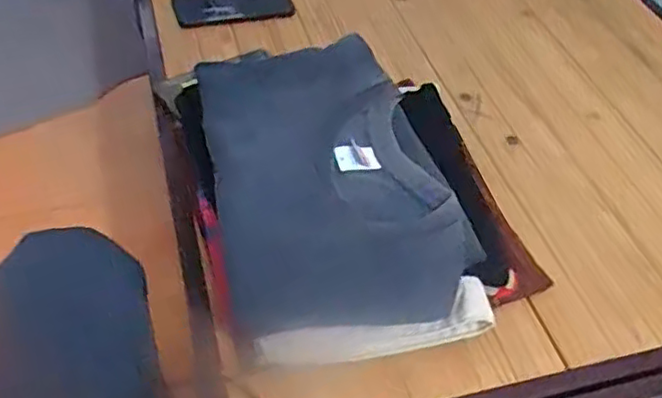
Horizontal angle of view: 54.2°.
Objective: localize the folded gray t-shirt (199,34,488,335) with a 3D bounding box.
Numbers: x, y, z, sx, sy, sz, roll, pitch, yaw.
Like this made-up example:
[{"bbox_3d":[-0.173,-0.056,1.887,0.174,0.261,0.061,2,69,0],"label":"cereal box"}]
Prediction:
[{"bbox_3d":[-0.007,-0.027,0.604,0.201,0.049,0.306,-13,59,-6],"label":"folded gray t-shirt"}]

